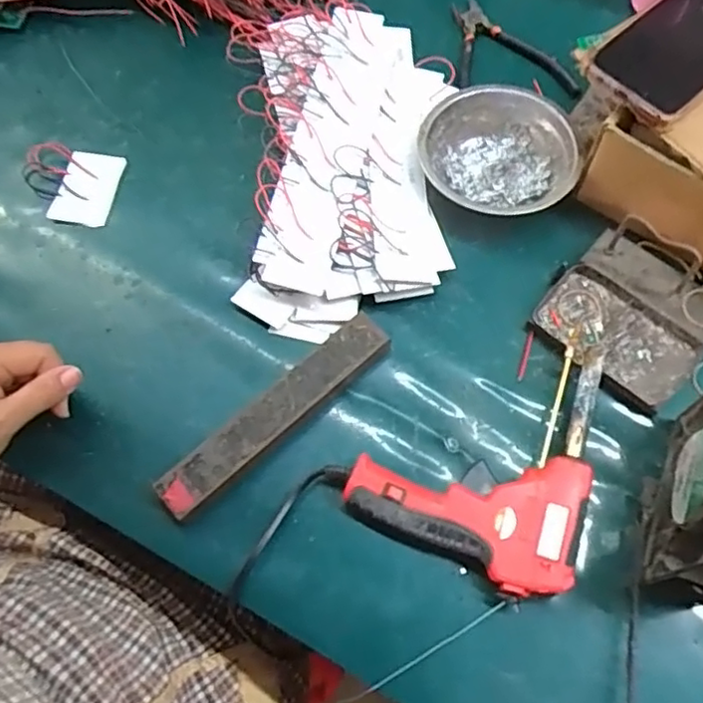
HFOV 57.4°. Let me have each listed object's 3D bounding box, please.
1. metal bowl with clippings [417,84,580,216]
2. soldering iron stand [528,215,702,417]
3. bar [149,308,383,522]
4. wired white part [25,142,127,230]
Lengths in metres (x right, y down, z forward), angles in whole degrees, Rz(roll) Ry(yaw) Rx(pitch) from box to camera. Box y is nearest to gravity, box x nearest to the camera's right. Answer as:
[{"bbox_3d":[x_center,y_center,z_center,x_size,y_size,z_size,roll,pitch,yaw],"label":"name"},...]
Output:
[{"bbox_3d":[0.121,-0.165,0.529,0.126,0.033,0.119,18,69,9],"label":"metal bowl with clippings"},{"bbox_3d":[0.206,-0.035,0.461,0.114,0.056,0.118,41,73,18],"label":"soldering iron stand"},{"bbox_3d":[-0.052,0.043,0.450,0.187,0.016,0.034,-39,71,-13],"label":"bar"},{"bbox_3d":[-0.240,-0.142,0.546,0.084,0.012,0.068,10,68,6],"label":"wired white part"}]

